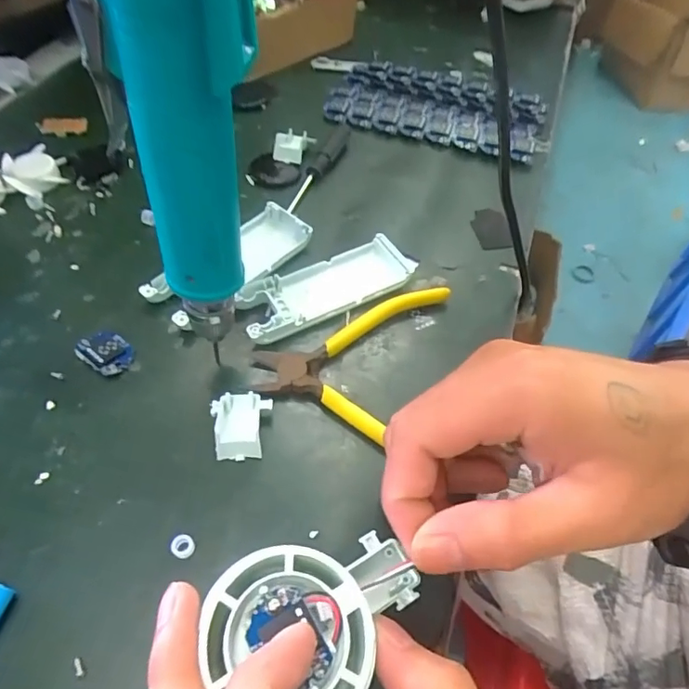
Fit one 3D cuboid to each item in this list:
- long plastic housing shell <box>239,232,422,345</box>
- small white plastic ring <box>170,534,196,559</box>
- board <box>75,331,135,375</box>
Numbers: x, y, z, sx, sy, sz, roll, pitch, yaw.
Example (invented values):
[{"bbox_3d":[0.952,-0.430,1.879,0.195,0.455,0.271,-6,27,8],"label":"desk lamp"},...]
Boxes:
[{"bbox_3d":[-0.008,-0.036,0.312,0.111,0.012,0.041,-23,59,-19],"label":"long plastic housing shell"},{"bbox_3d":[-0.070,0.087,0.228,0.010,0.004,0.010,2,54,-2],"label":"small white plastic ring"},{"bbox_3d":[-0.128,0.003,0.283,0.029,0.005,0.023,29,57,16],"label":"board"}]

